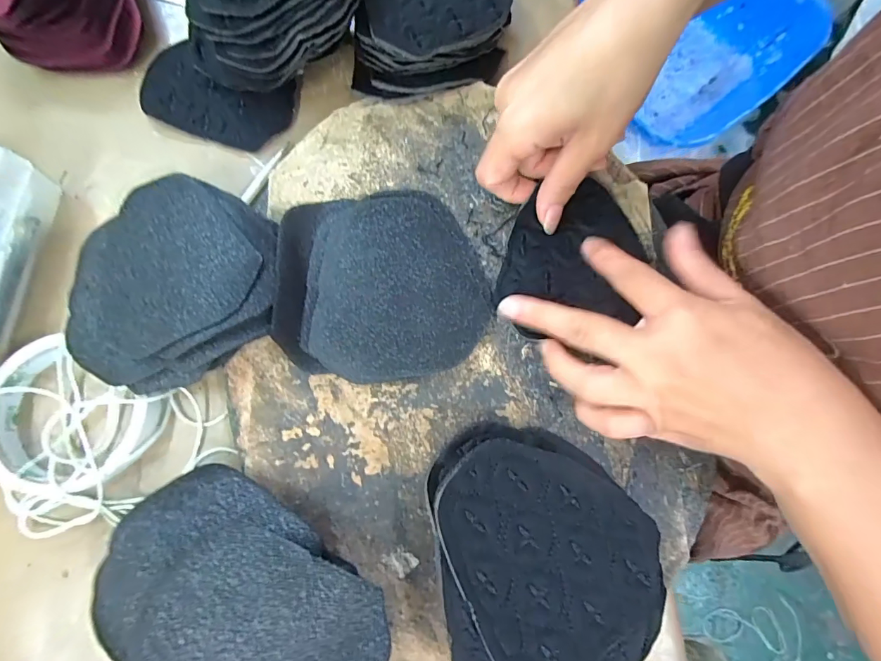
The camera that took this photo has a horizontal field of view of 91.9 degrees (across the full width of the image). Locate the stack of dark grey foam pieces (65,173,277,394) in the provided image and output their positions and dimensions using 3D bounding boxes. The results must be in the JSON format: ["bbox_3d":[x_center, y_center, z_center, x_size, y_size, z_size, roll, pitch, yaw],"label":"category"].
[{"bbox_3d":[-0.154,-0.029,0.246,0.116,0.034,0.119,-5,79,-2],"label":"stack of dark grey foam pieces"}]

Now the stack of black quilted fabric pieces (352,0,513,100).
[{"bbox_3d":[-0.003,-0.222,0.283,0.097,0.038,0.131,8,79,1],"label":"stack of black quilted fabric pieces"}]

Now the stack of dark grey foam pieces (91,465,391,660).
[{"bbox_3d":[-0.100,0.138,0.209,0.144,0.045,0.105,33,80,5],"label":"stack of dark grey foam pieces"}]

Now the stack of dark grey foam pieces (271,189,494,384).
[{"bbox_3d":[-0.034,-0.030,0.254,0.119,0.023,0.114,-7,79,-2],"label":"stack of dark grey foam pieces"}]

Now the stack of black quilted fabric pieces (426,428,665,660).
[{"bbox_3d":[0.053,0.118,0.219,0.105,0.038,0.130,-10,79,-3],"label":"stack of black quilted fabric pieces"}]

